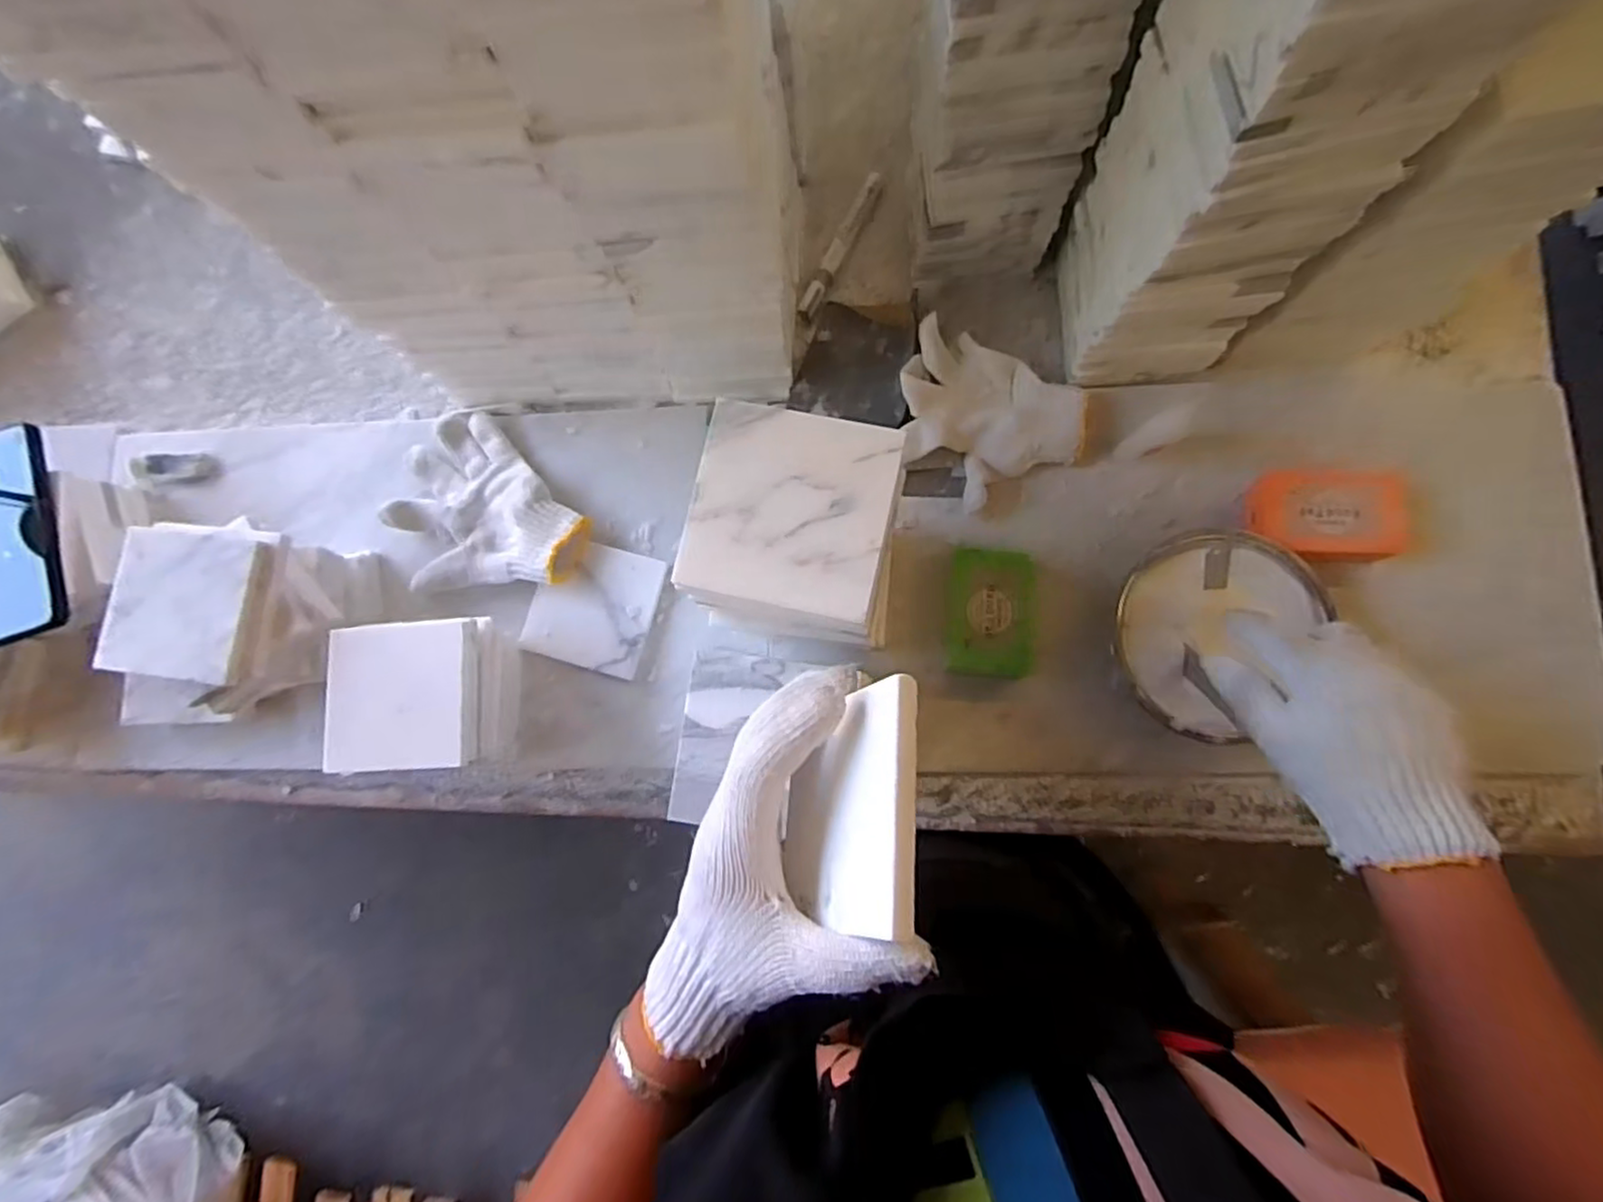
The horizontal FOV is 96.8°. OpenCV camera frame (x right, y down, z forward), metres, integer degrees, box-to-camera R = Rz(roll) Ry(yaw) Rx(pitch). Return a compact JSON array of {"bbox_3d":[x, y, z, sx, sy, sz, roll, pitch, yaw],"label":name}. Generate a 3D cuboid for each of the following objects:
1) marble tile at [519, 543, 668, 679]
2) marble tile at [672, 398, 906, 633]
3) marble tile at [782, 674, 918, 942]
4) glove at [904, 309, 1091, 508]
[{"bbox_3d":[-0.171,0.003,0.588,0.097,0.011,0.098,15,84,5],"label":"marble tile"},{"bbox_3d":[-0.005,-0.046,0.361,0.101,0.007,0.102,13,84,5],"label":"marble tile"},{"bbox_3d":[0.019,0.090,0.315,0.008,0.098,0.095,13,67,-23],"label":"marble tile"},{"bbox_3d":[0.141,-0.139,0.571,0.156,0.042,0.123,32,86,7],"label":"glove"}]

